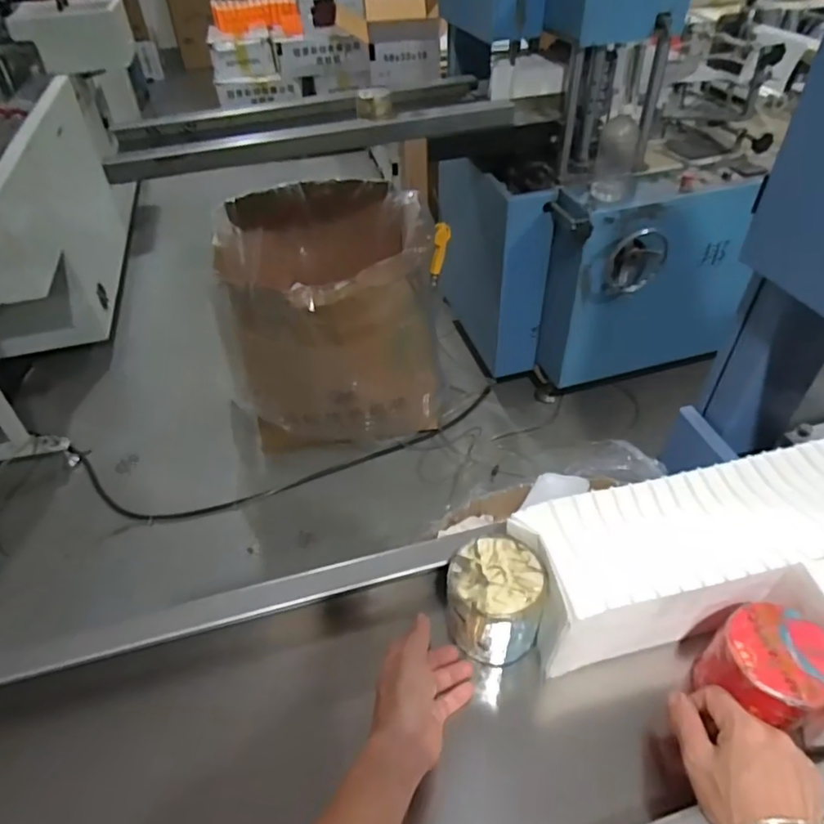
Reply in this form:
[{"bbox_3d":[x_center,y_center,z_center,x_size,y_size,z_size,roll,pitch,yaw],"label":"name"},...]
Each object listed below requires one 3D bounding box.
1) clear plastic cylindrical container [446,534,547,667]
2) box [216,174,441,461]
[{"bbox_3d":[0.078,0.177,0.537,0.085,0.087,0.085,-2,44,2],"label":"clear plastic cylindrical container"},{"bbox_3d":[-0.250,-0.302,1.866,0.586,0.617,0.696,-10,44,-6],"label":"box"}]

